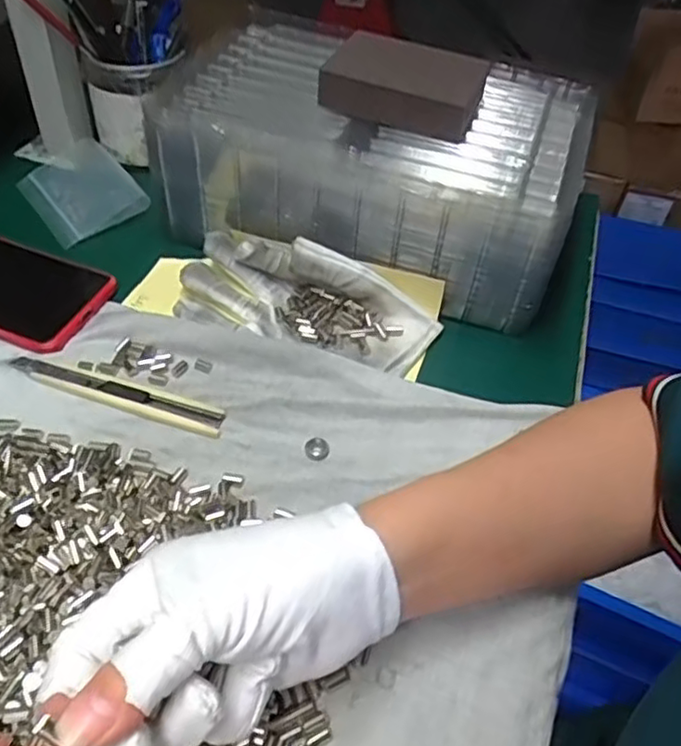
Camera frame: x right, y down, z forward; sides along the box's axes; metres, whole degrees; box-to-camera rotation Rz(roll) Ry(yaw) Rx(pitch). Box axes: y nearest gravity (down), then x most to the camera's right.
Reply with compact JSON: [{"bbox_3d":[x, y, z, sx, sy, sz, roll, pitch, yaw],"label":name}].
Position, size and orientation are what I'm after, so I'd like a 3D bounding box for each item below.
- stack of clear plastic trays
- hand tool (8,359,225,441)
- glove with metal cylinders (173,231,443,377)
[{"bbox_3d":[0.023,-0.153,0.482,0.281,0.117,0.160,16,48,8],"label":"stack of clear plastic trays"},{"bbox_3d":[-0.134,0.011,0.393,0.135,0.004,0.020,16,48,8],"label":"hand tool"},{"bbox_3d":[-0.023,-0.050,0.434,0.174,0.042,0.067,16,48,8],"label":"glove with metal cylinders"}]

